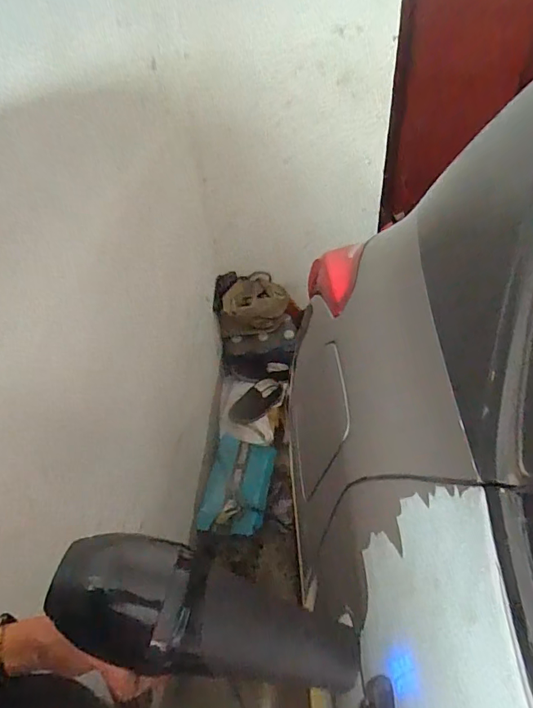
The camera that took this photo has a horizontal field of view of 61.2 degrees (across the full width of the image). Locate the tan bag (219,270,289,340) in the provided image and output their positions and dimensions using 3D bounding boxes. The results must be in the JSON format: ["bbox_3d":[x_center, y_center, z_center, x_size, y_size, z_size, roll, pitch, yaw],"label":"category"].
[{"bbox_3d":[-0.050,-0.188,1.688,0.259,0.180,0.133,-7,42,-3],"label":"tan bag"}]

